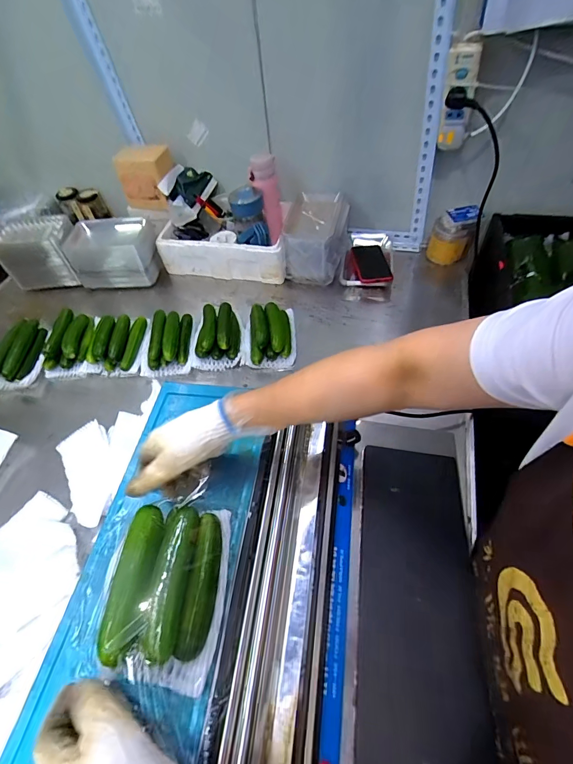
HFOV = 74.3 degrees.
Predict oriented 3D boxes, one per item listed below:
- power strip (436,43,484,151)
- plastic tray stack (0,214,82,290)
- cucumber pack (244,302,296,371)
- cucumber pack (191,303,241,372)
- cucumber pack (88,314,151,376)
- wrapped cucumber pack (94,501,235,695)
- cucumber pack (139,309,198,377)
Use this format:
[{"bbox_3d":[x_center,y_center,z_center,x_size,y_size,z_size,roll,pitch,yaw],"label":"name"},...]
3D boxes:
[{"bbox_3d":[0.318,-0.522,0.701,0.054,0.163,0.032,20,57,19],"label":"power strip"},{"bbox_3d":[-0.661,-0.351,1.016,0.205,0.136,0.141,-3,53,3],"label":"plastic tray stack"},{"bbox_3d":[-0.034,-0.104,0.817,0.108,0.065,0.157,-4,53,3],"label":"cucumber pack"},{"bbox_3d":[-0.150,-0.110,0.826,0.104,0.056,0.165,-4,53,3],"label":"cucumber pack"},{"bbox_3d":[-0.374,-0.089,0.841,0.118,0.063,0.155,-3,53,3],"label":"cucumber pack"},{"bbox_3d":[-0.116,0.193,0.362,0.104,0.056,0.150,2,53,8],"label":"wrapped cucumber pack"},{"bbox_3d":[-0.259,-0.085,0.831,0.106,0.060,0.159,-5,52,2],"label":"cucumber pack"}]

